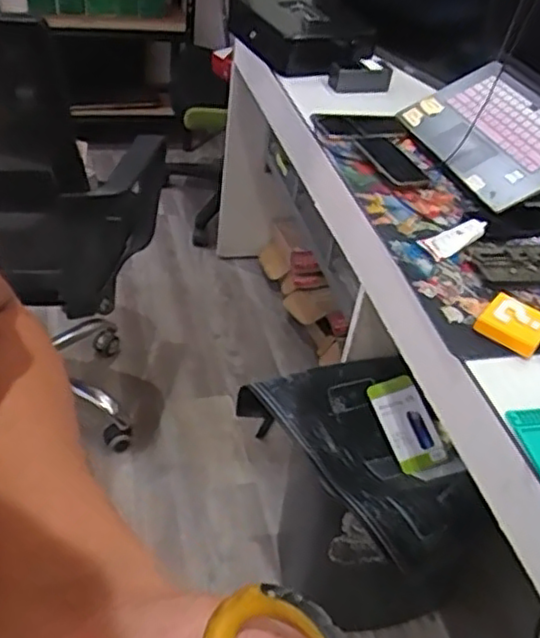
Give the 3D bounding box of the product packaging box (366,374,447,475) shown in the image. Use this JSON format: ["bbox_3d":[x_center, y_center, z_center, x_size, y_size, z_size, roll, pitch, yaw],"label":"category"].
[{"bbox_3d":[0.238,0.179,1.170,0.085,0.018,0.163,-19,67,-12],"label":"product packaging box"}]

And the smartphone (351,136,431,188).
[{"bbox_3d":[0.219,-0.286,1.230,0.085,0.017,0.173,-7,45,-27],"label":"smartphone"}]

